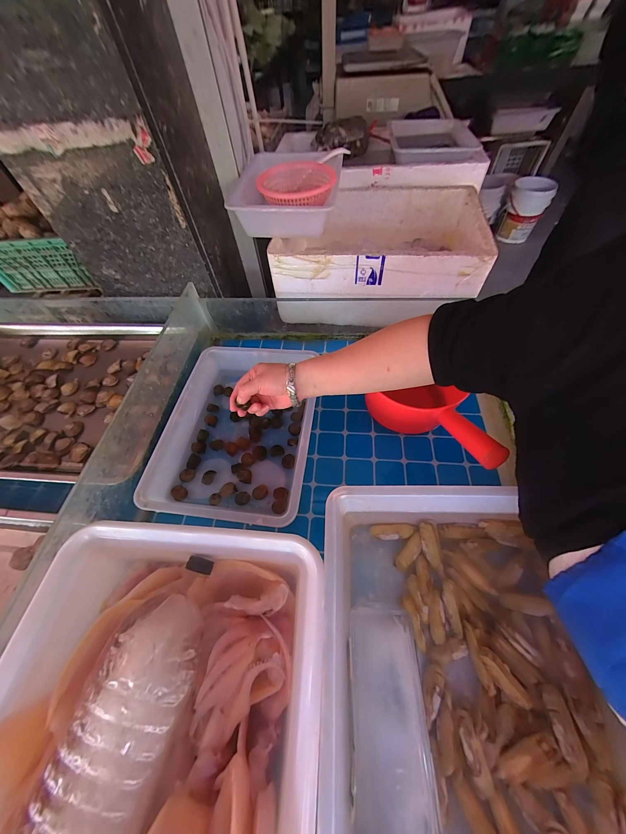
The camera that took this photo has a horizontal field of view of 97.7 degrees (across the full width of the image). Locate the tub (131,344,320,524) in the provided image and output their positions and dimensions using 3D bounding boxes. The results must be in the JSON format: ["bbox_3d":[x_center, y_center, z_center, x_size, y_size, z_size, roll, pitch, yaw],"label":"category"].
[{"bbox_3d":[-0.131,0.023,0.507,0.247,0.080,0.332,2,58,6],"label":"tub"}]

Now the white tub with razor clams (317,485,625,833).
[{"bbox_3d":[0.169,0.302,0.292,0.316,0.108,0.426,-1,58,4],"label":"white tub with razor clams"}]

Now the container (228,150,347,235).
[{"bbox_3d":[-0.053,-0.511,0.626,0.228,0.068,0.301,3,58,6],"label":"container"}]

